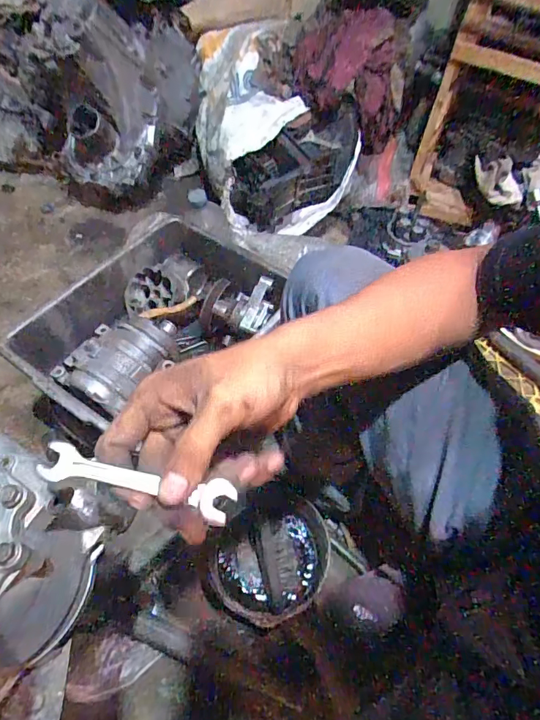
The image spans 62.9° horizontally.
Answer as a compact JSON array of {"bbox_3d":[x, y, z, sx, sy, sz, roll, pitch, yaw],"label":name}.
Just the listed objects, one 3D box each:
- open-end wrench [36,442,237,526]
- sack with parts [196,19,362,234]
[{"bbox_3d":[-0.071,0.068,0.242,0.105,0.005,0.021,15,55,-4],"label":"open-end wrench"},{"bbox_3d":[0.009,-0.625,1.186,0.393,0.319,0.465,-7,56,-9],"label":"sack with parts"}]

